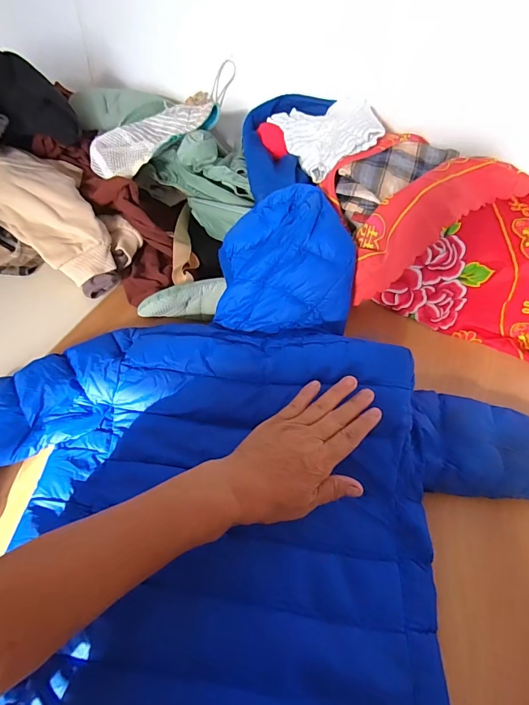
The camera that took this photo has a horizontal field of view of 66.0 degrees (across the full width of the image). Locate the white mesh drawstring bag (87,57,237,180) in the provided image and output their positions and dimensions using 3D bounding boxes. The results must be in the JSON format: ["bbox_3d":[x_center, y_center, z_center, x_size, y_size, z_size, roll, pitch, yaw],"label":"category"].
[{"bbox_3d":[-0.161,-0.328,0.605,0.220,0.040,0.104,-26,54,6],"label":"white mesh drawstring bag"}]

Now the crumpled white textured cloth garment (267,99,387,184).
[{"bbox_3d":[0.096,-0.330,0.609,0.134,0.067,0.153,-10,53,-12],"label":"crumpled white textured cloth garment"}]

